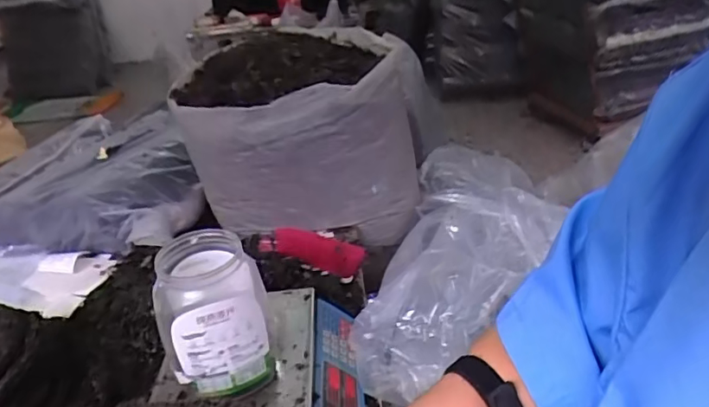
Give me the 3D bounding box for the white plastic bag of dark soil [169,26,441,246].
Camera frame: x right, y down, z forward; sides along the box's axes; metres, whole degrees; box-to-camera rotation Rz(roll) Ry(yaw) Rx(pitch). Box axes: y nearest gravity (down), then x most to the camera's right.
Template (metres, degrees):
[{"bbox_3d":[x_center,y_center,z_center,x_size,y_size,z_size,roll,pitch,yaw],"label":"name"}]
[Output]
[{"bbox_3d":[-0.099,-0.159,1.331,0.609,0.439,0.437,-14,31,-15],"label":"white plastic bag of dark soil"}]

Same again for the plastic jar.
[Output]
[{"bbox_3d":[-0.191,0.148,0.711,0.129,0.194,0.118,-4,30,2],"label":"plastic jar"}]

